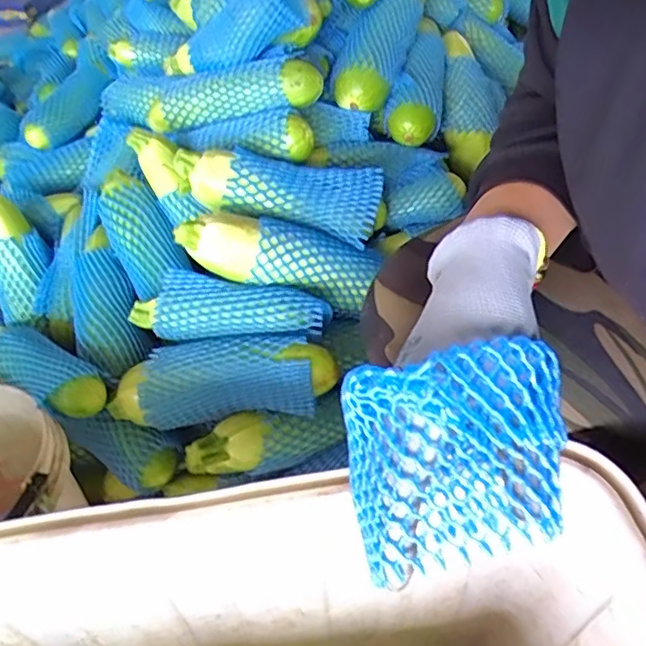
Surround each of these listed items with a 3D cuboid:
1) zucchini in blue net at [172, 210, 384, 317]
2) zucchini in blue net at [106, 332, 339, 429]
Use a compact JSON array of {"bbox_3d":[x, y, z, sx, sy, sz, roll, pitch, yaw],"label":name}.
[{"bbox_3d":[-0.040,-0.067,0.602,0.214,0.056,0.064,12,41,-20],"label":"zucchini in blue net"},{"bbox_3d":[-0.100,0.053,0.564,0.227,0.056,0.066,-9,43,14],"label":"zucchini in blue net"}]

